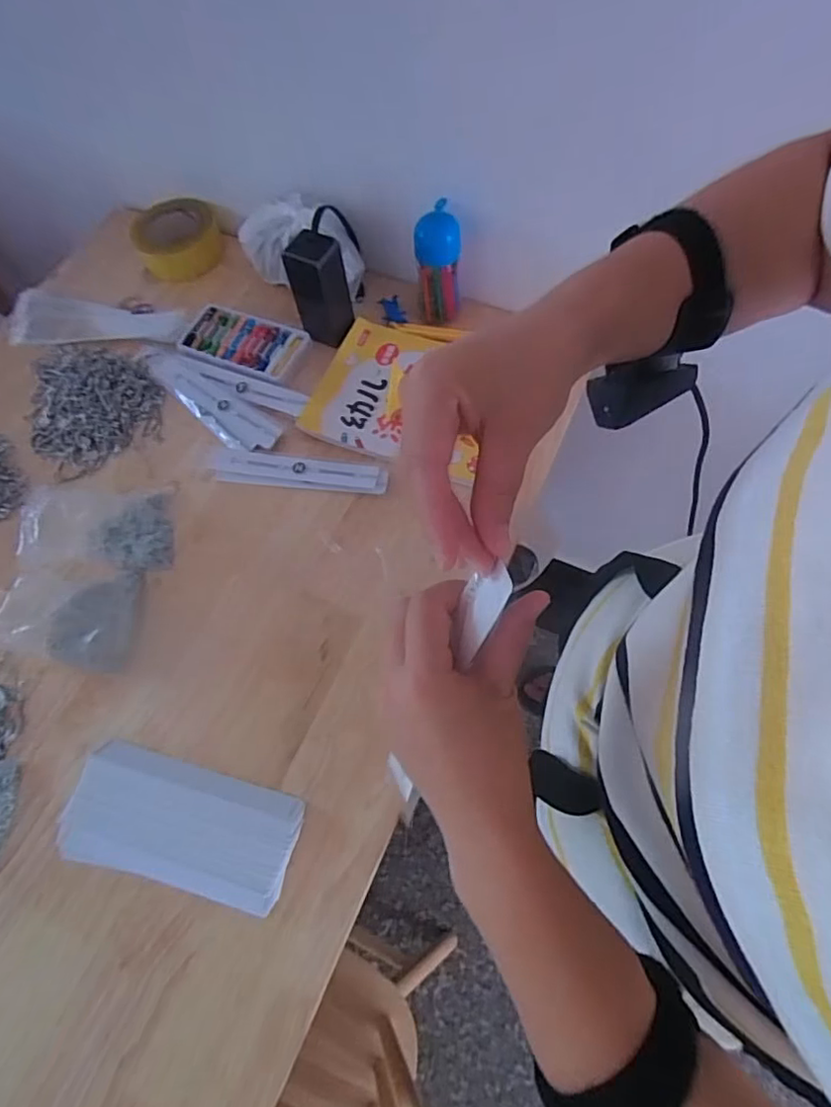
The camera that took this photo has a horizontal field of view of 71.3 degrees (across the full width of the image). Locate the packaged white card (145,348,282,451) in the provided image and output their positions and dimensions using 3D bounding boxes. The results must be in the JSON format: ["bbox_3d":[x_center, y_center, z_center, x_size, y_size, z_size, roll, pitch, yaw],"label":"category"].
[{"bbox_3d":[-0.268,-0.193,0.731,0.238,0.006,0.057,34,82,19],"label":"packaged white card"}]

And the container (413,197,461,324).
[{"bbox_3d":[0.027,-0.344,0.702,0.053,0.129,0.044,-2,64,2],"label":"container"}]

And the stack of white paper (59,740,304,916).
[{"bbox_3d":[-0.208,0.241,0.518,0.207,0.027,0.098,11,65,8],"label":"stack of white paper"}]

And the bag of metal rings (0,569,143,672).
[{"bbox_3d":[-0.353,0.059,0.596,0.118,0.053,0.107,3,64,5],"label":"bag of metal rings"}]

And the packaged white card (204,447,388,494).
[{"bbox_3d":[-0.142,-0.098,0.676,0.219,0.007,0.045,6,64,6],"label":"packaged white card"}]

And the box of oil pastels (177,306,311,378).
[{"bbox_3d":[-0.226,-0.278,0.758,0.164,0.011,0.080,22,67,13],"label":"box of oil pastels"}]

